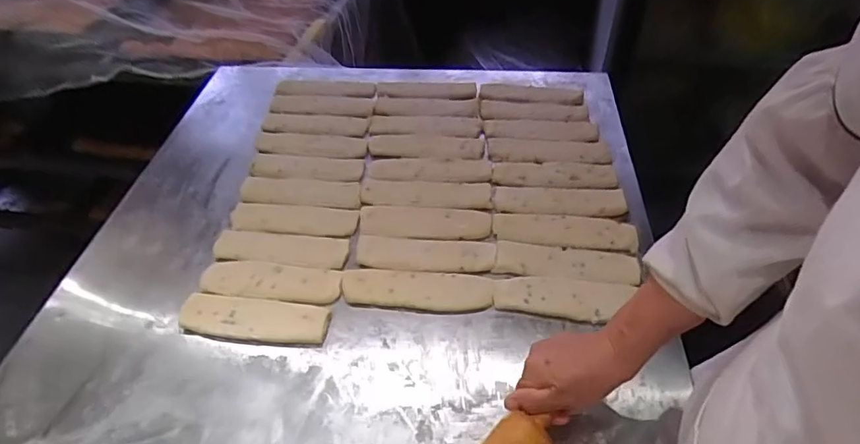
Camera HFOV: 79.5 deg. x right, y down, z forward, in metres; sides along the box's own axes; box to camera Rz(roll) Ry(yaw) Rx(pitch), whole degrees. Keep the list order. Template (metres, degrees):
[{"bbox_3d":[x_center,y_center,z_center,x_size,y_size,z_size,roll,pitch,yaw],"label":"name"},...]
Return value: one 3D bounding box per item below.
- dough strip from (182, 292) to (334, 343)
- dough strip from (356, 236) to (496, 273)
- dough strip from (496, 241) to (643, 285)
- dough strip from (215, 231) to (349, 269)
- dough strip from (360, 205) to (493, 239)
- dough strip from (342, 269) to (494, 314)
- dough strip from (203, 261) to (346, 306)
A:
[{"bbox_3d":[-0.219,0.121,0.644,0.184,0.012,0.060,4,46,7],"label":"dough strip"},{"bbox_3d":[-0.008,0.045,0.716,0.189,0.005,0.062,3,46,5],"label":"dough strip"},{"bbox_3d":[0.182,0.054,0.692,0.184,0.004,0.054,6,46,8],"label":"dough strip"},{"bbox_3d":[-0.212,0.036,0.727,0.185,0.008,0.060,1,46,4],"label":"dough strip"},{"bbox_3d":[-0.007,0.000,0.760,0.191,0.005,0.062,1,46,3],"label":"dough strip"},{"bbox_3d":[-0.017,0.088,0.671,0.192,0.007,0.062,1,46,4],"label":"dough strip"},{"bbox_3d":[-0.212,0.077,0.685,0.184,0.010,0.060,2,46,5],"label":"dough strip"}]

